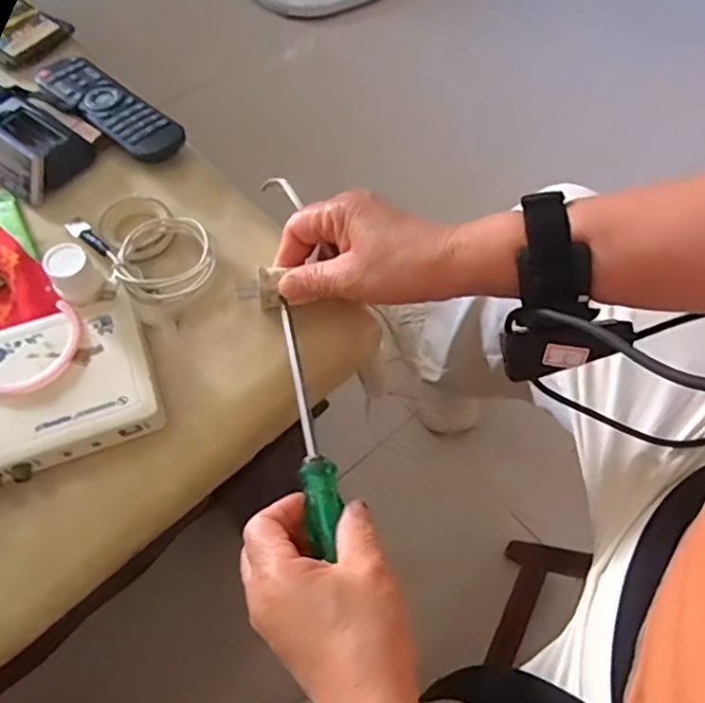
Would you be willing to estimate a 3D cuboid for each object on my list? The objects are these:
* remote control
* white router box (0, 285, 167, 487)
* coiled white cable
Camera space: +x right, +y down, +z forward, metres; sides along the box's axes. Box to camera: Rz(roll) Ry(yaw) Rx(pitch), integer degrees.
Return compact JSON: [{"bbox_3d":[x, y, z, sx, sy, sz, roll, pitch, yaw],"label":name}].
[{"bbox_3d":[-0.194,-0.194,0.480,0.151,0.020,0.043,39,69,18],"label":"remote control"},{"bbox_3d":[-0.175,0.023,0.368,0.105,0.030,0.092,-19,64,-10],"label":"white router box"},{"bbox_3d":[-0.141,-0.072,0.417,0.079,0.025,0.102,-28,66,-14],"label":"coiled white cable"}]

